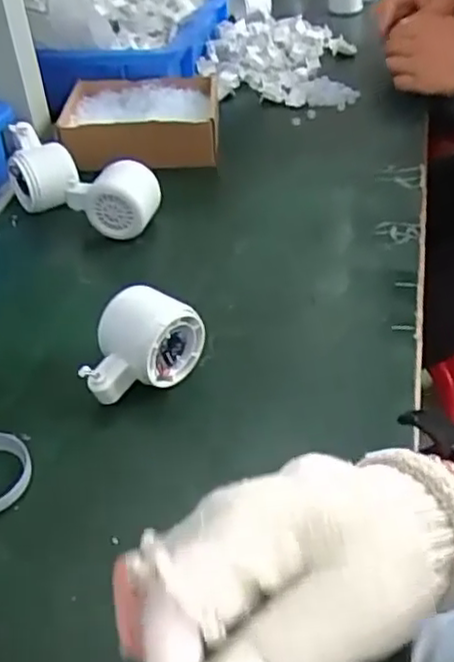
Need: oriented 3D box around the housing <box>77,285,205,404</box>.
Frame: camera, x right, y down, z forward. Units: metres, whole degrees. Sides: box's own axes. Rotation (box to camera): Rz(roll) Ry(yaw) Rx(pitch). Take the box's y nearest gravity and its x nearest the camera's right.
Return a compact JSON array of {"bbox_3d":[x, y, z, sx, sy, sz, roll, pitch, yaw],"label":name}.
[{"bbox_3d":[-0.062,0.013,0.460,0.087,0.061,0.048,-30,46,-26],"label":"housing"}]

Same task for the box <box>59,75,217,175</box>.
[{"bbox_3d":[-0.097,-0.240,0.771,0.171,0.050,0.142,-3,40,3],"label":"box"}]

